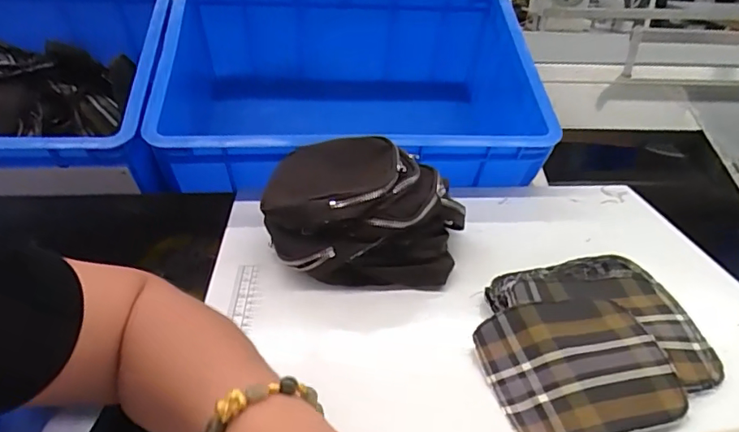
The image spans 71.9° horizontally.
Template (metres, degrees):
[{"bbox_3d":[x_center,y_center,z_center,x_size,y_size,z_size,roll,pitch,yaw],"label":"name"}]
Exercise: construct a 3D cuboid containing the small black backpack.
[{"bbox_3d":[-0.007,-0.007,0.540,0.203,0.105,0.151,3,30,4],"label":"small black backpack"}]

